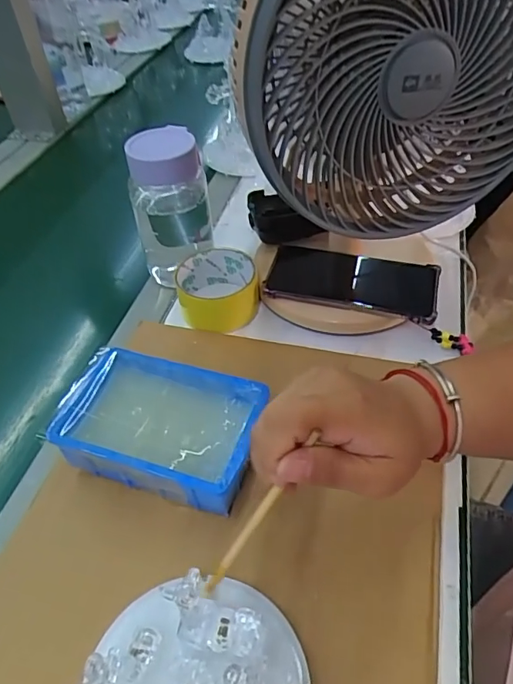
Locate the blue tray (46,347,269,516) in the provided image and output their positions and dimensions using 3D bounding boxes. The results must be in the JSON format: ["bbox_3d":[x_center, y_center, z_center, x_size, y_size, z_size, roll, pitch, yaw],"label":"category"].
[{"bbox_3d":[-0.071,0.071,0.398,0.152,0.057,0.104,14,48,17],"label":"blue tray"}]

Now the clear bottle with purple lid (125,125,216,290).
[{"bbox_3d":[-0.086,-0.135,0.529,0.077,0.151,0.066,-9,46,-4],"label":"clear bottle with purple lid"}]

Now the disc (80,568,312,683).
[{"bbox_3d":[-0.035,0.192,0.292,0.119,0.025,0.114,-2,46,2],"label":"disc"}]

